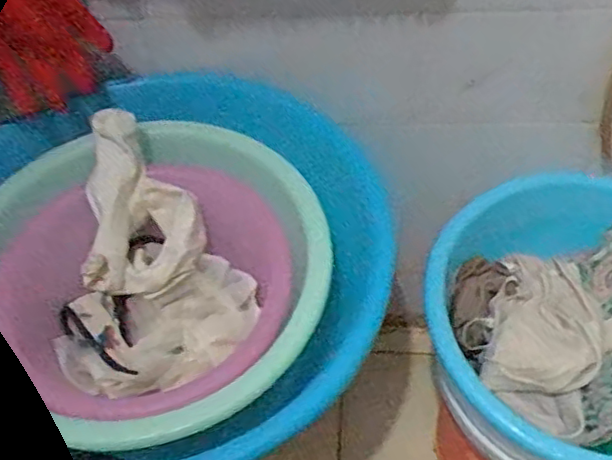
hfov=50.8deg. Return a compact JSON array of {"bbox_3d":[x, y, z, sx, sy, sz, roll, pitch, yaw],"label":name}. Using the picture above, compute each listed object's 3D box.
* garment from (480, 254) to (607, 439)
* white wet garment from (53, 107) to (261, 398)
[{"bbox_3d":[0.236,0.104,0.641,0.111,0.055,0.172,16,52,19],"label":"garment"},{"bbox_3d":[-0.178,0.043,0.653,0.196,0.161,0.236,-34,54,-23],"label":"white wet garment"}]

